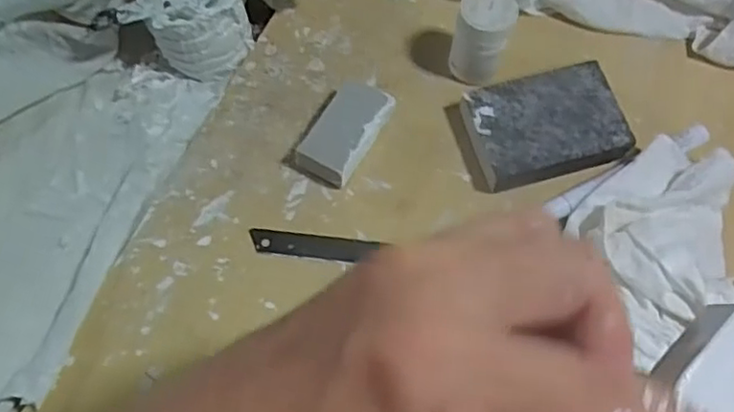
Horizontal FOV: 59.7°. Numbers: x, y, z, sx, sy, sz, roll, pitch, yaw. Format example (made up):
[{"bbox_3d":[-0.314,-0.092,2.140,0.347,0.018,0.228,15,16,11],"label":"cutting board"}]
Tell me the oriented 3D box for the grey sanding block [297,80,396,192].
[{"bbox_3d":[-0.014,-0.047,0.427,0.038,0.027,0.074,28,70,10],"label":"grey sanding block"}]

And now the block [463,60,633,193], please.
[{"bbox_3d":[0.120,-0.052,0.432,0.099,0.026,0.071,-16,69,-7],"label":"block"}]

